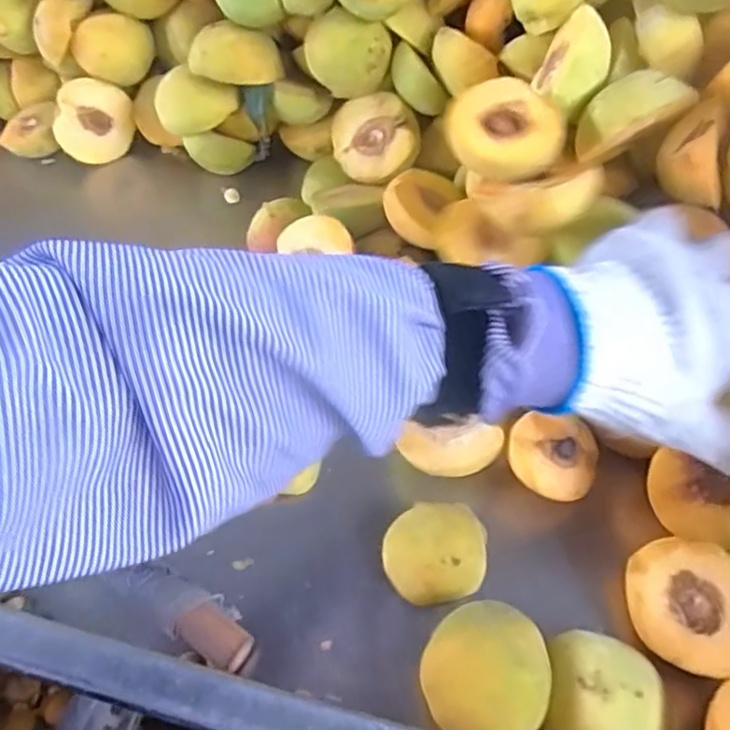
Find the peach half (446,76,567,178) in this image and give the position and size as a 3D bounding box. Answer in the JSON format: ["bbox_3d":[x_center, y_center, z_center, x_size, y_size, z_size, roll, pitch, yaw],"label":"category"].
[{"bbox_3d":[0.082,-0.139,0.383,0.066,0.050,0.030,26,24,0],"label":"peach half"}]

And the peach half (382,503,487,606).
[{"bbox_3d":[0.038,0.098,0.352,0.053,0.022,0.053,8,56,6],"label":"peach half"}]

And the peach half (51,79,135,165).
[{"bbox_3d":[-0.232,-0.209,0.558,0.066,0.061,0.023,-28,60,-18],"label":"peach half"}]

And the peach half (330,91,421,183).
[{"bbox_3d":[0.008,-0.174,0.503,0.061,0.032,0.063,3,98,17],"label":"peach half"}]

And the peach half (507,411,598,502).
[{"bbox_3d":[0.104,0.054,0.374,0.058,0.026,0.044,13,76,-26],"label":"peach half"}]

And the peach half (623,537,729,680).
[{"bbox_3d":[0.167,0.122,0.326,0.061,0.031,0.059,-12,61,22],"label":"peach half"}]

